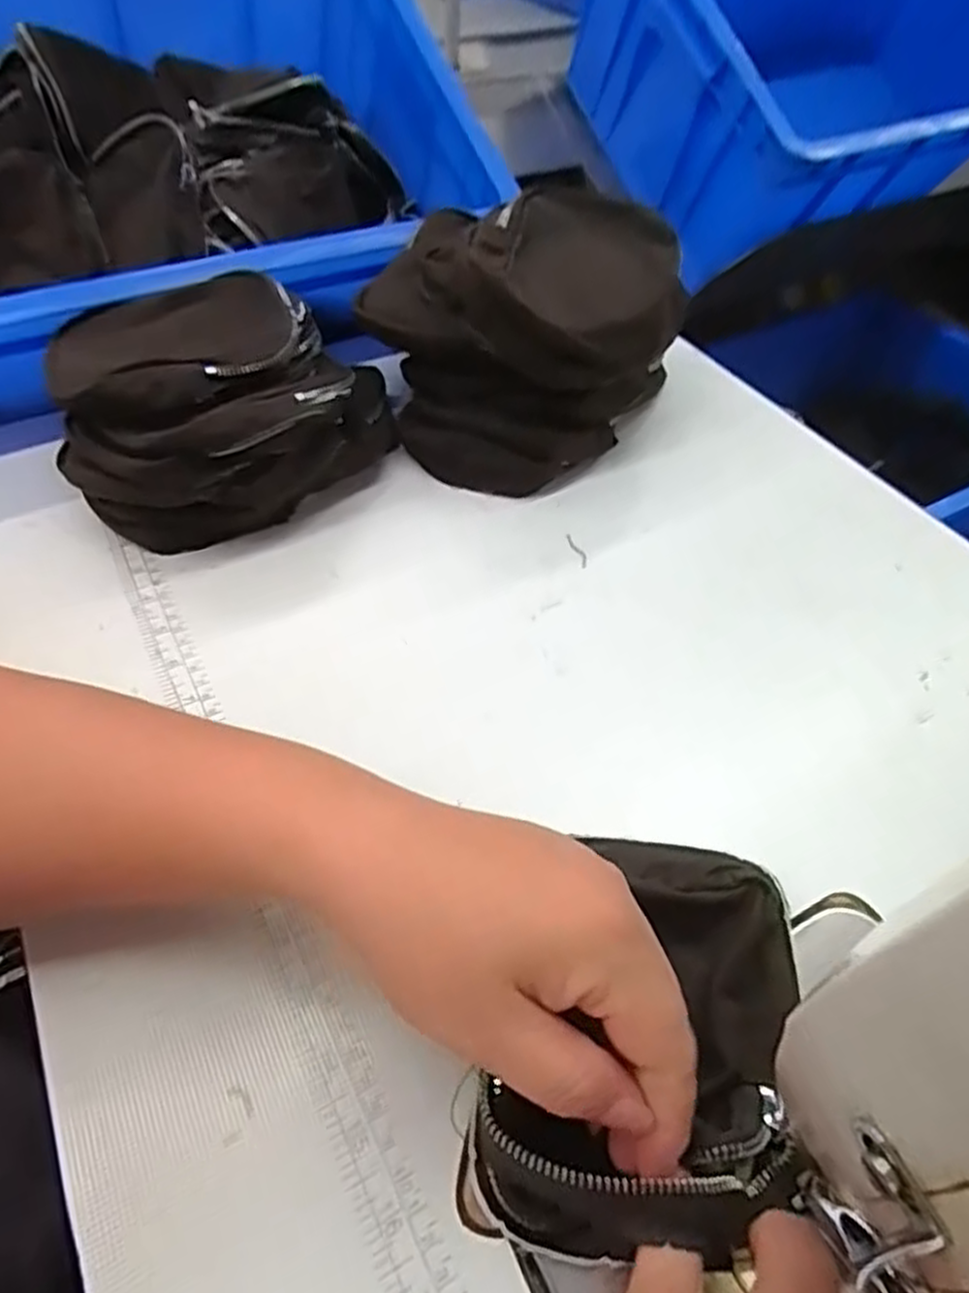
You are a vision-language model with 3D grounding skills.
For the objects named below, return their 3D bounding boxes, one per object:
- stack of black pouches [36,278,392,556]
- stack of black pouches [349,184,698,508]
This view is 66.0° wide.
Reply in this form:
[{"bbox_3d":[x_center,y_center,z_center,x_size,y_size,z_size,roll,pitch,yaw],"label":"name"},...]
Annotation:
[{"bbox_3d":[-0.153,-0.146,0.452,0.185,0.080,0.161,-12,52,-9],"label":"stack of black pouches"},{"bbox_3d":[0.021,-0.216,0.502,0.199,0.109,0.191,-30,56,-22],"label":"stack of black pouches"}]

